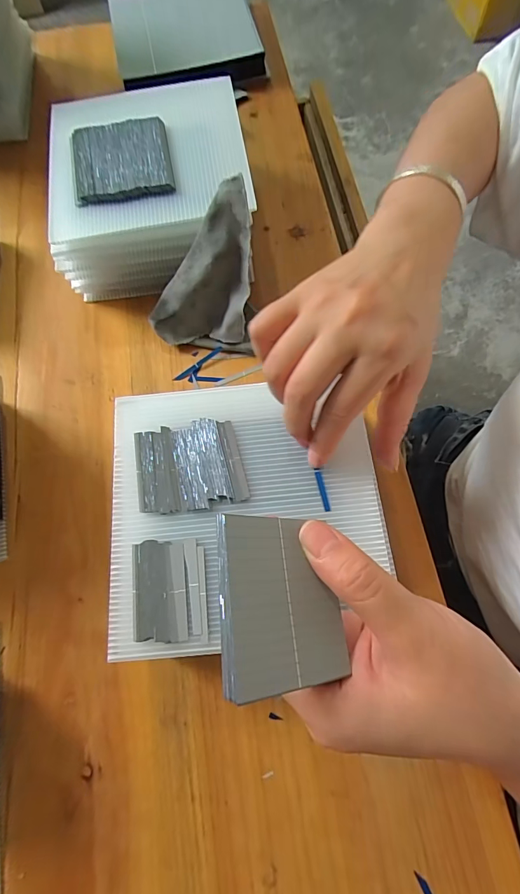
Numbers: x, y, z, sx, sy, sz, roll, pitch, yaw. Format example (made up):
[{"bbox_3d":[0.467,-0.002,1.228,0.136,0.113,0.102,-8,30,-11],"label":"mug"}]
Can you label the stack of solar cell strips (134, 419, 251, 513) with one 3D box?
[{"bbox_3d":[-0.045,0.011,0.249,0.065,0.005,0.056,-12,71,-3],"label":"stack of solar cell strips"}]

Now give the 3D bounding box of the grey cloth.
[{"bbox_3d":[-0.048,-0.135,0.313,0.080,0.096,0.069,2,71,2],"label":"grey cloth"}]

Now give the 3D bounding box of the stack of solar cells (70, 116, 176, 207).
[{"bbox_3d":[-0.113,-0.232,0.321,0.079,0.012,0.081,-11,71,-3],"label":"stack of solar cells"}]

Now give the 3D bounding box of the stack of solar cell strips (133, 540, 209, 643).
[{"bbox_3d":[-0.052,0.081,0.226,0.041,0.004,0.054,-6,71,-2],"label":"stack of solar cell strips"}]

